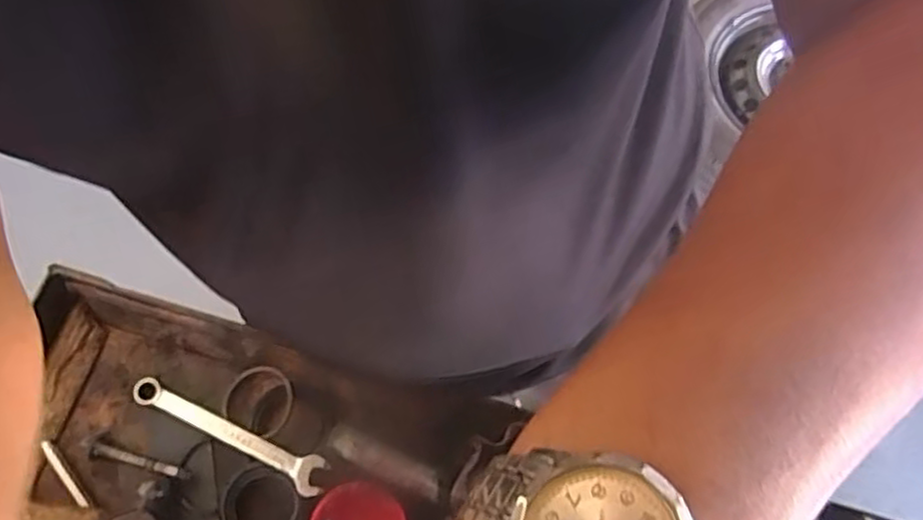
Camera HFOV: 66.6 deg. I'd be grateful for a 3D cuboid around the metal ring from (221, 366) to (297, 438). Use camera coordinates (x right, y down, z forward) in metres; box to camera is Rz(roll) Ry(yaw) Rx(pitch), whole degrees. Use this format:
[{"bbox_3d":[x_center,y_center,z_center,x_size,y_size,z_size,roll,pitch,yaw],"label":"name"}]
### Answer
[{"bbox_3d":[-0.159,0.109,0.555,0.059,0.011,0.051,29,71,11],"label":"metal ring"}]

